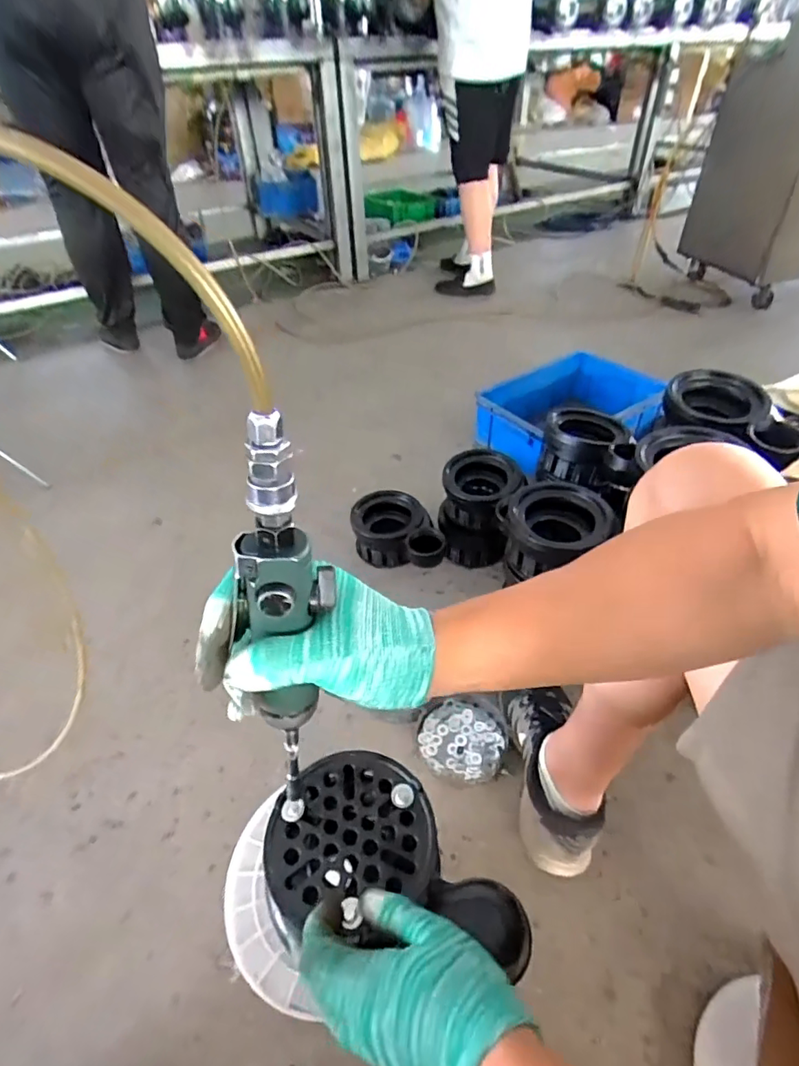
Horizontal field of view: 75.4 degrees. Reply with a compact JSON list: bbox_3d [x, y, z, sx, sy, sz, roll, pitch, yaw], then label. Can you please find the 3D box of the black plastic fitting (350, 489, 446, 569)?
[{"bbox_3d":[-0.007,0.015,1.027,0.156,0.106,0.191,-11,43,-9],"label":"black plastic fitting"}]

